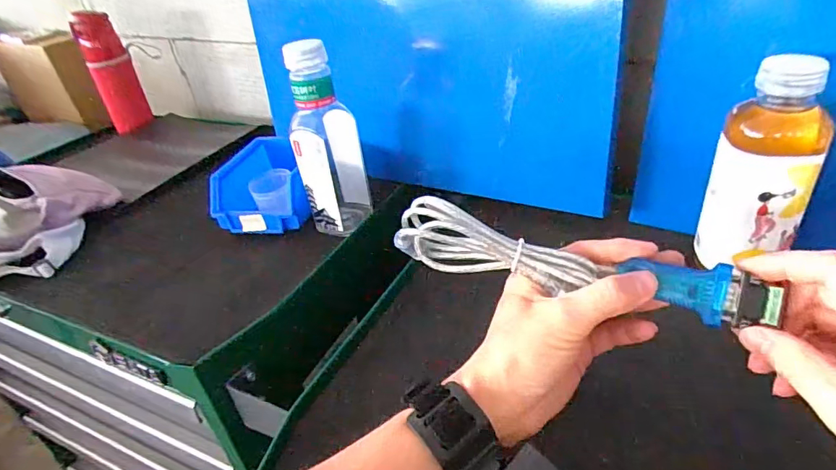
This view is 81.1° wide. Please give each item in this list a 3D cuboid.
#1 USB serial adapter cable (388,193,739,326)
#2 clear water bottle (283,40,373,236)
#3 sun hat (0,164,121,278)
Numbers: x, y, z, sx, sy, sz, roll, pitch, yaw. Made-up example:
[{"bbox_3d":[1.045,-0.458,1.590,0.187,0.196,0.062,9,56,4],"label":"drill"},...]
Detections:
[{"bbox_3d":[0.083,0.017,0.302,0.201,0.049,0.030,11,38,18],"label":"USB serial adapter cable"},{"bbox_3d":[-0.097,-0.103,0.533,0.067,0.198,0.080,-10,34,-3],"label":"clear water bottle"},{"bbox_3d":[-0.512,-0.018,0.598,0.196,0.073,0.198,-5,34,4],"label":"sun hat"}]

